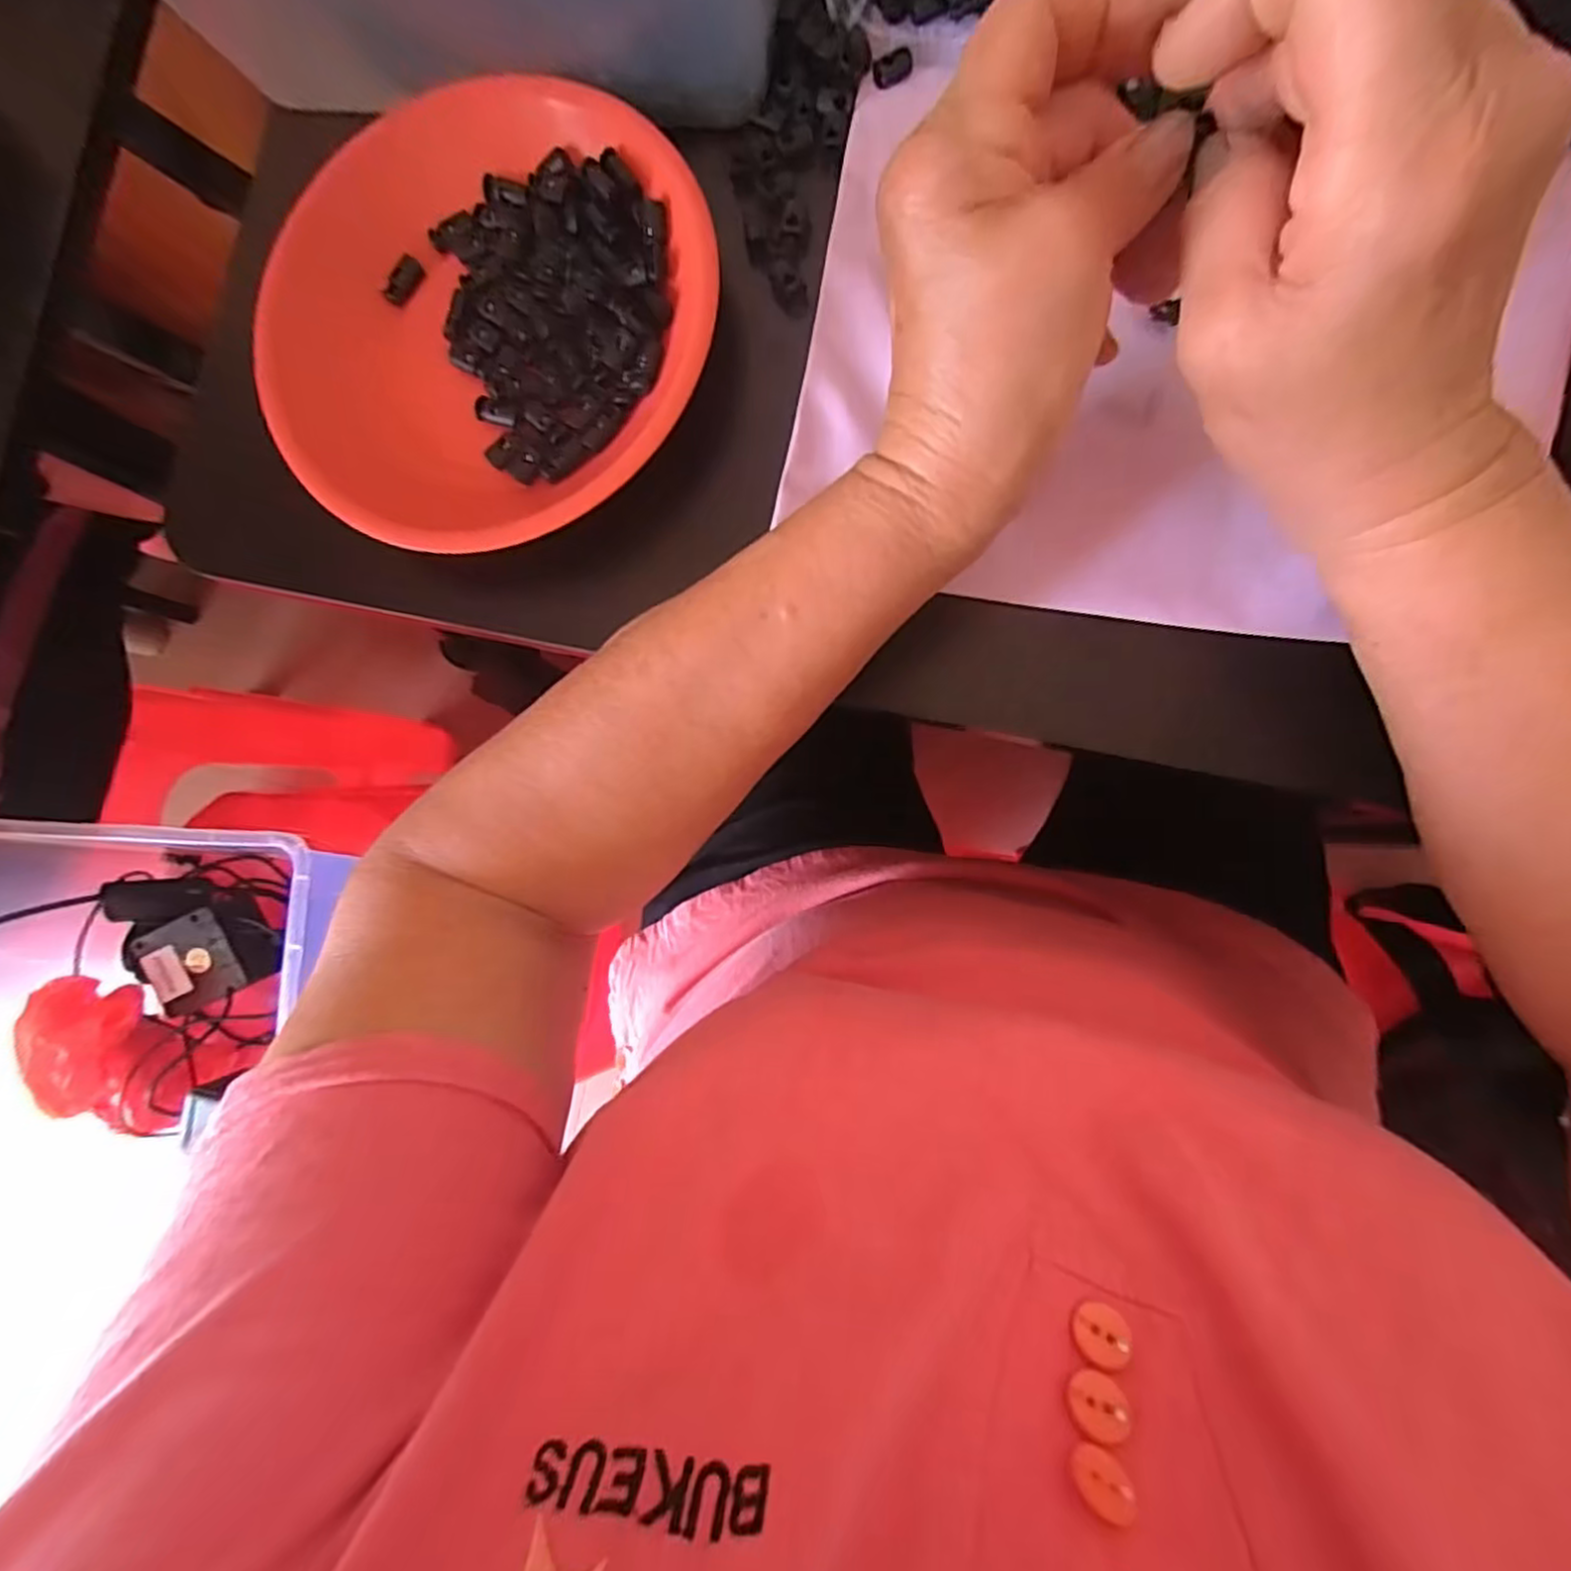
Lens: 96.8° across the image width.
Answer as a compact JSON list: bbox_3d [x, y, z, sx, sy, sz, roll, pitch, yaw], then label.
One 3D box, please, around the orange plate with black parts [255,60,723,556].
[{"bbox_3d":[-0.127,-0.204,0.293,0.187,0.024,0.191,-1,86,9],"label":"orange plate with black parts"}]

